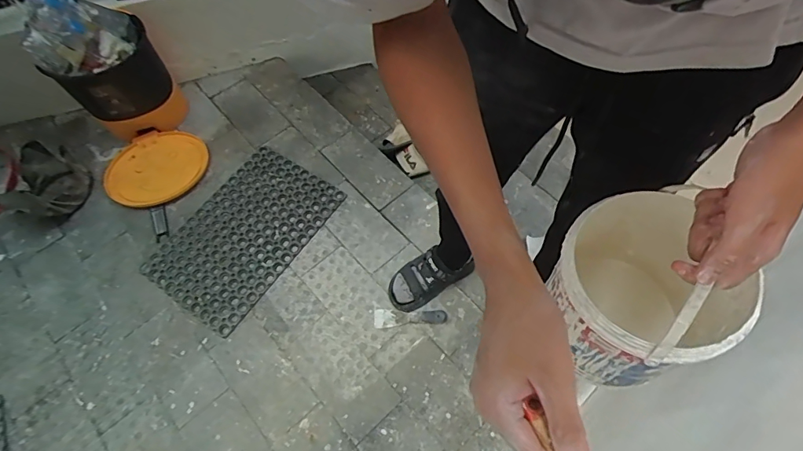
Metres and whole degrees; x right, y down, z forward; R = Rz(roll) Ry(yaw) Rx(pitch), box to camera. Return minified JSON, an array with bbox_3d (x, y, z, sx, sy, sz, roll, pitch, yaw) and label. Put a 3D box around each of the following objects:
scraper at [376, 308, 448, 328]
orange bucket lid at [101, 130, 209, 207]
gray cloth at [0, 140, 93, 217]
[{"bbox_3d":[0.022,0.251,1.194,0.191,0.015,0.048,1,64,4],"label":"scraper"},{"bbox_3d":[-0.802,-0.189,1.443,0.309,0.031,0.280,16,66,11],"label":"orange bucket lid"},{"bbox_3d":[-1.105,-0.136,1.381,0.218,0.101,0.250,8,64,8],"label":"gray cloth"}]

